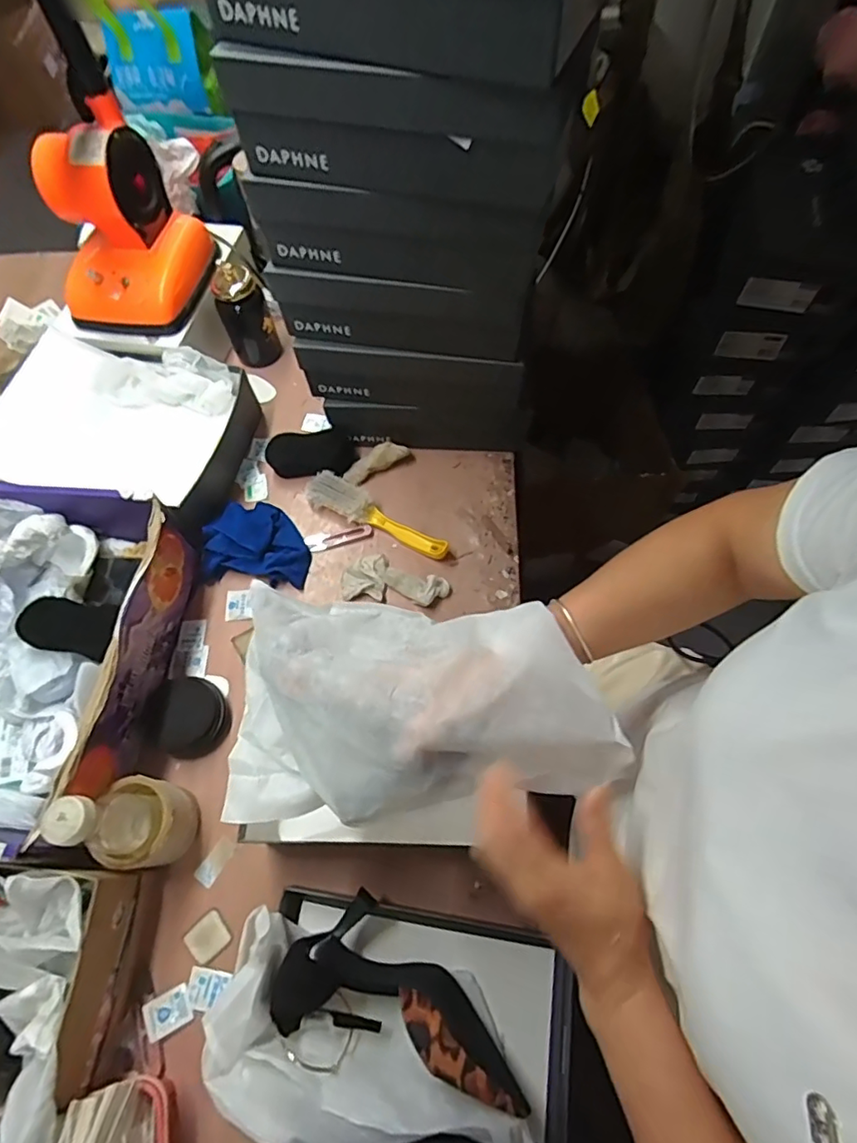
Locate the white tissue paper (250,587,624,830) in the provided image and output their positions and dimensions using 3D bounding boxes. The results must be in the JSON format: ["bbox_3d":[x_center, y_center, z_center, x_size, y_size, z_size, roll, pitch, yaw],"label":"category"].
[{"bbox_3d":[-0.012,0.103,0.443,0.317,0.078,0.174,9,65,7],"label":"white tissue paper"}]

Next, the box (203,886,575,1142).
[{"bbox_3d":[-0.032,0.428,0.534,0.328,0.082,0.181,8,65,6],"label":"box"}]

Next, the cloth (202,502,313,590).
[{"bbox_3d":[-0.241,-0.046,0.789,0.144,0.051,0.120,4,65,5],"label":"cloth"}]

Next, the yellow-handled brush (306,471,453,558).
[{"bbox_3d":[-0.075,-0.082,0.804,0.226,0.033,0.047,25,68,14],"label":"yellow-handled brush"}]

